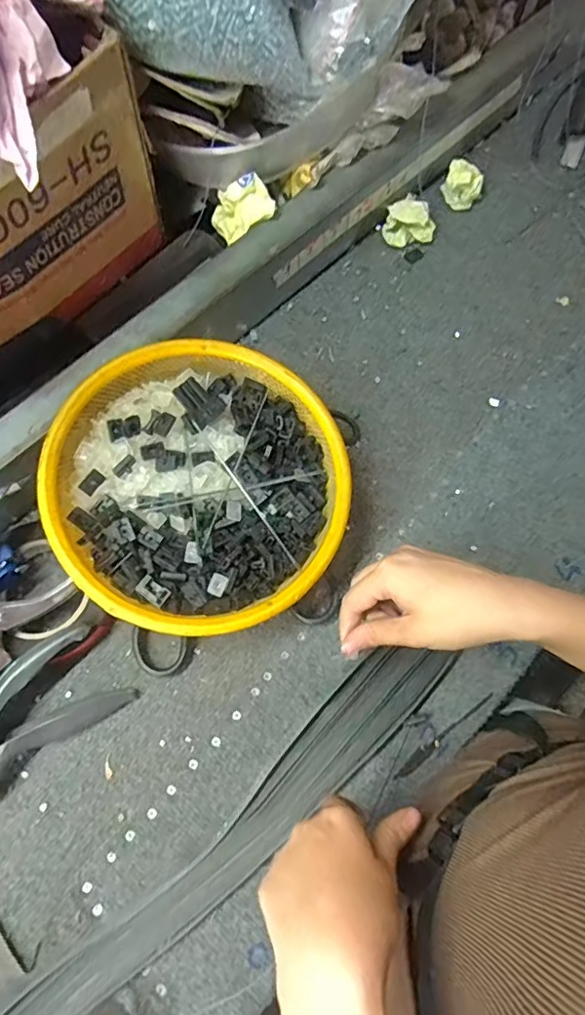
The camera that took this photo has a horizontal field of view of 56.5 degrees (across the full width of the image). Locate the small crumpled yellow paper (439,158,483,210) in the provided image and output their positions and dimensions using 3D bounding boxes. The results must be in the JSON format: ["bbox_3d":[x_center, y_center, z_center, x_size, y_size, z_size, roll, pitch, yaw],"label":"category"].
[{"bbox_3d":[0.197,-0.373,0.629,0.044,0.035,0.041,26,72,7],"label":"small crumpled yellow paper"}]

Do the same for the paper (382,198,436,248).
[{"bbox_3d":[0.131,-0.314,0.605,0.054,0.040,0.035,15,71,4],"label":"paper"}]

